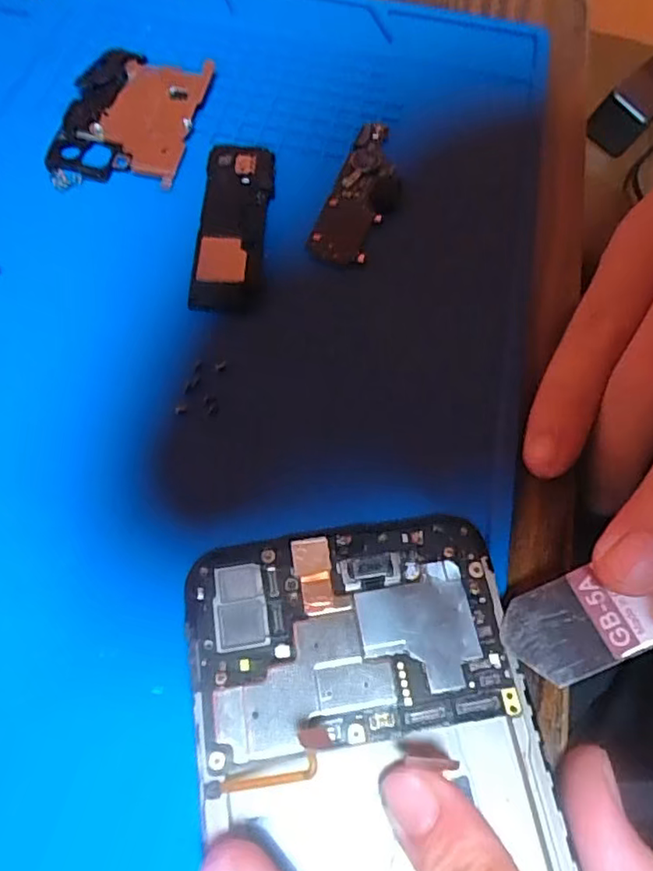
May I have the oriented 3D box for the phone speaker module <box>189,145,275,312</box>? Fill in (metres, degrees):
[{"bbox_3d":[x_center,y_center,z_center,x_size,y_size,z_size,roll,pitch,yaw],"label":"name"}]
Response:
[{"bbox_3d":[-0.029,-0.067,0.184,0.021,0.005,0.064,2,65,-2],"label":"phone speaker module"}]

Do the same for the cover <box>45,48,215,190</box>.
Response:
[{"bbox_3d":[-0.068,-0.110,0.205,0.042,0.006,0.068,10,65,2],"label":"cover"}]

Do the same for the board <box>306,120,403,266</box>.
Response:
[{"bbox_3d":[0.012,-0.081,0.195,0.021,0.006,0.061,18,66,6],"label":"board"}]

